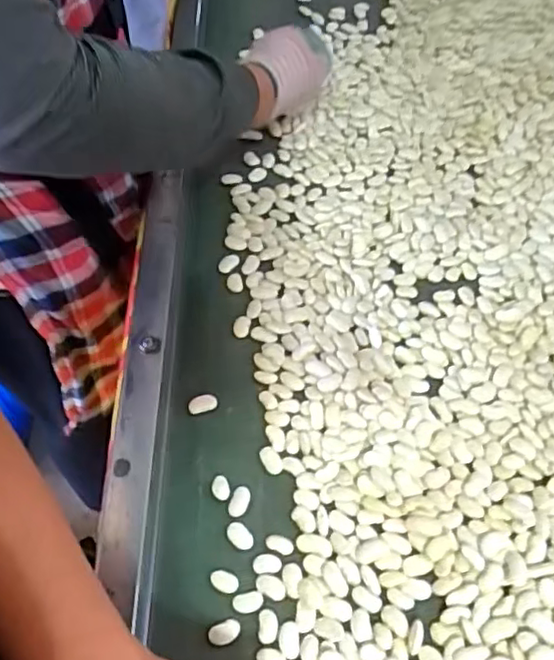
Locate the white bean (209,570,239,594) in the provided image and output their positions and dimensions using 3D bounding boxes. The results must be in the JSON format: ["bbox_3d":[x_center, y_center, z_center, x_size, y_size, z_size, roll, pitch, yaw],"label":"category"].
[{"bbox_3d":[-0.036,0.170,0.431,0.020,0.004,0.013,23,60,14],"label":"white bean"}]

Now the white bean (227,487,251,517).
[{"bbox_3d":[-0.027,0.124,0.460,0.013,0.004,0.022,13,58,8],"label":"white bean"}]

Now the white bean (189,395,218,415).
[{"bbox_3d":[-0.058,0.058,0.499,0.023,0.005,0.012,-16,59,-10],"label":"white bean"}]

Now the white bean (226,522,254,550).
[{"bbox_3d":[-0.026,0.144,0.447,0.014,0.004,0.021,-35,64,-20],"label":"white bean"}]

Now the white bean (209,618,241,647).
[{"bbox_3d":[-0.034,0.196,0.413,0.021,0.004,0.013,-19,60,-12],"label":"white bean"}]

